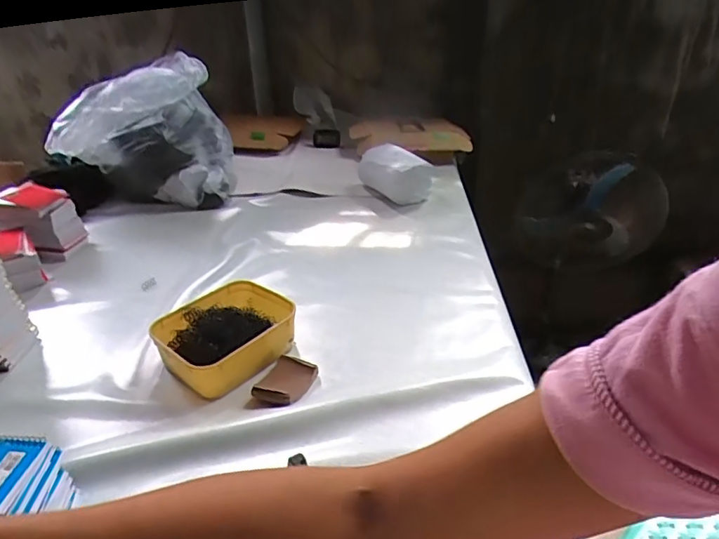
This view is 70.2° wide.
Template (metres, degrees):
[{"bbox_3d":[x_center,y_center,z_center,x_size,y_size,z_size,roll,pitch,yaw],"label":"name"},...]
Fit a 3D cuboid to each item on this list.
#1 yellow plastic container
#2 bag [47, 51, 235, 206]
[{"bbox_3d":[-0.216,0.102,0.818,0.190,0.067,0.199,21,35,36],"label":"yellow plastic container"},{"bbox_3d":[-0.557,-0.352,1.324,0.420,0.317,0.239,-9,31,-11],"label":"bag"}]

